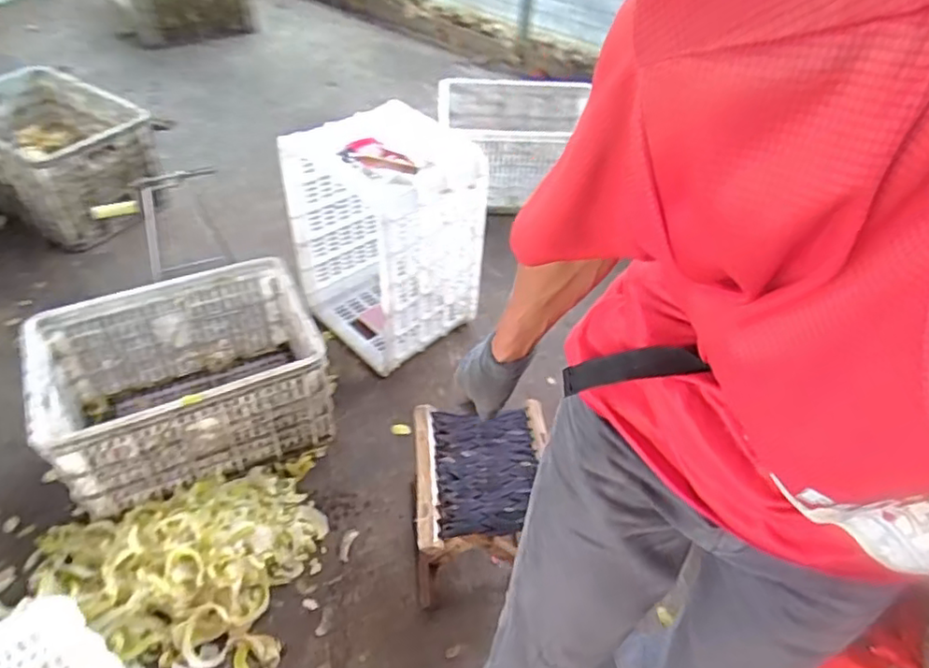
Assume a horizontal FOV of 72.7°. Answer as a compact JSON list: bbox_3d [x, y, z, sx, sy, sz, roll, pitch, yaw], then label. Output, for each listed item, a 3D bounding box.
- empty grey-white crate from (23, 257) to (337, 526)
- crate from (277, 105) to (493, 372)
[{"bbox_3d":[-0.577,0.107,1.328,0.517,0.282,0.345,-18,50,-22],"label":"empty grey-white crate"},{"bbox_3d":[-0.171,-0.236,1.526,0.352,0.539,0.361,-28,54,-29],"label":"crate"}]

